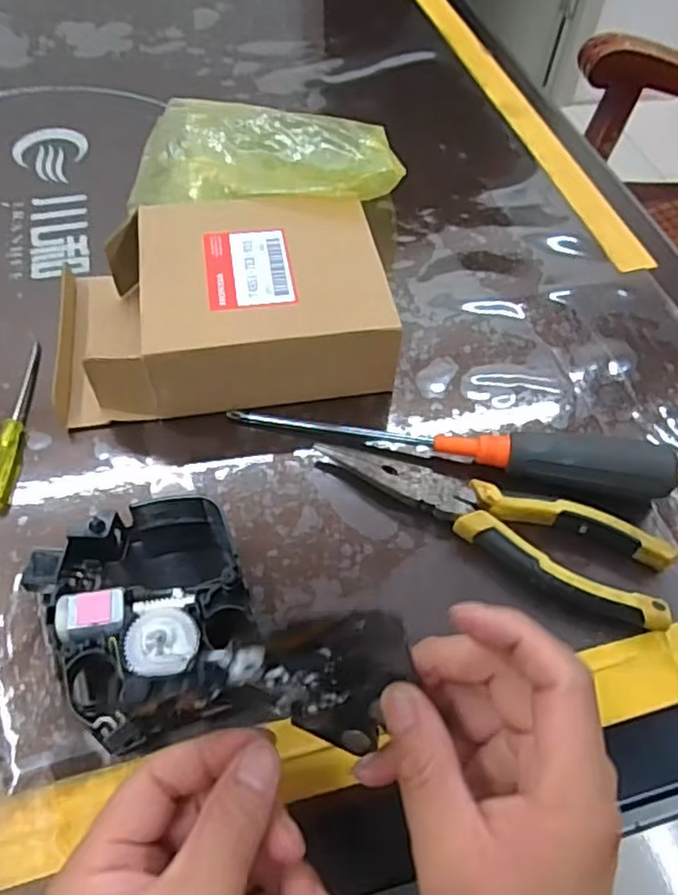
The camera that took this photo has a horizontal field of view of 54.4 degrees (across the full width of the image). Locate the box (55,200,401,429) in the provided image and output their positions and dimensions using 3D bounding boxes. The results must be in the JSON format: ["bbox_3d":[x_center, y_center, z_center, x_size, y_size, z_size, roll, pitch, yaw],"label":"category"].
[{"bbox_3d":[-0.075,-0.086,0.409,0.201,0.060,0.141,-6,56,-7],"label":"box"}]

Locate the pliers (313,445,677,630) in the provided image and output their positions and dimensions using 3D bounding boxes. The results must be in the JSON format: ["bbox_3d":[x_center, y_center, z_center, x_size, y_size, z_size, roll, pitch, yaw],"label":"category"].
[{"bbox_3d":[0.078,0.040,0.354,0.190,0.019,0.049,21,57,12],"label":"pliers"}]

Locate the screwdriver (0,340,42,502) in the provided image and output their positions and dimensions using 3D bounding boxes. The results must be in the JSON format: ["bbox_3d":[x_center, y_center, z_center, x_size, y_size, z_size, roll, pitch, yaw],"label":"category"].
[{"bbox_3d":[-0.188,-0.019,0.385,0.011,0.012,0.118,0,55,-3],"label":"screwdriver"}]

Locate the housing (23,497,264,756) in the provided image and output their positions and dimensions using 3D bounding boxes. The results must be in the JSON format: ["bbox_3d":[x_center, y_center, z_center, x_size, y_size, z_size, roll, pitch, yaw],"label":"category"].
[{"bbox_3d":[-0.089,0.078,0.314,0.091,0.034,0.112,-22,59,-17],"label":"housing"}]

